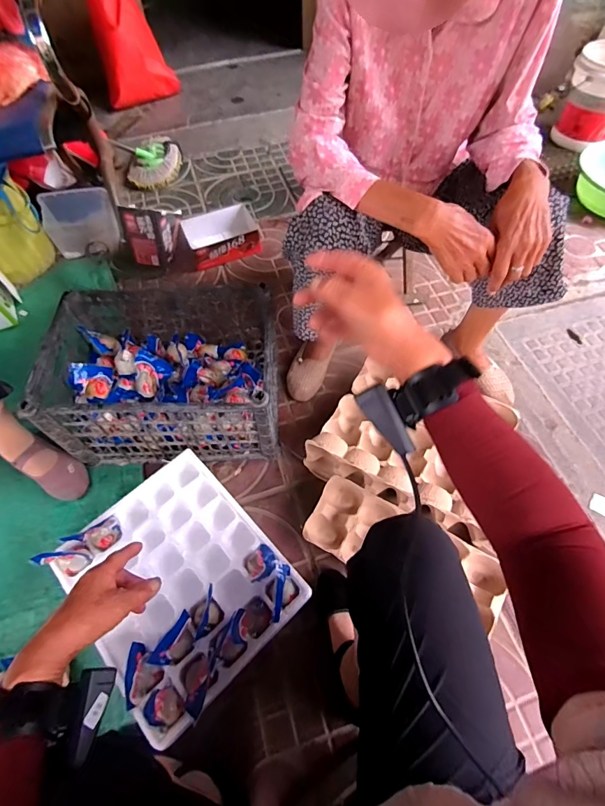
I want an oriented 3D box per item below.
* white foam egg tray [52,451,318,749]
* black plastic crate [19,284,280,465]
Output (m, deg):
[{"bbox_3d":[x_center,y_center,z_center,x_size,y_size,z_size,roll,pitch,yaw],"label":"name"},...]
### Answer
[{"bbox_3d":[-0.221,0.302,0.693,0.309,0.058,0.376,-39,65,-19],"label":"white foam egg tray"},{"bbox_3d":[-0.281,-0.072,0.866,0.443,0.226,0.334,-2,59,1],"label":"black plastic crate"}]

